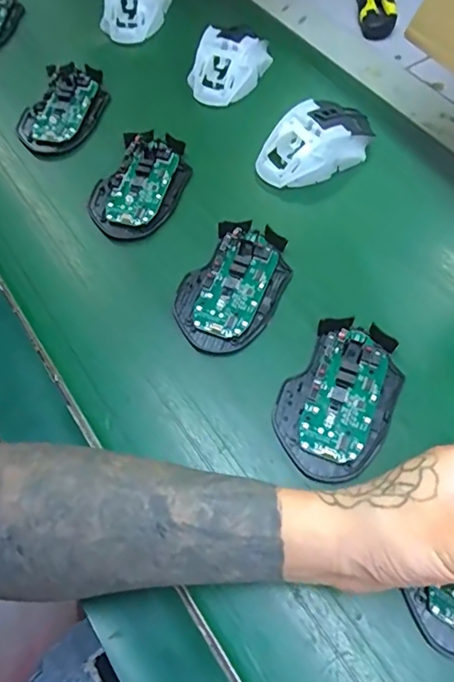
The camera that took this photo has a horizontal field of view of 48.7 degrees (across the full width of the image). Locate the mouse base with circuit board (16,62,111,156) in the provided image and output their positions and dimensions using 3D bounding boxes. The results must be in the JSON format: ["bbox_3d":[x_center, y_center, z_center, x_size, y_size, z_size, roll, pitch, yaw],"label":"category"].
[{"bbox_3d":[-0.162,-0.236,0.502,0.069,0.022,0.117,18,64,12],"label":"mouse base with circuit board"}]

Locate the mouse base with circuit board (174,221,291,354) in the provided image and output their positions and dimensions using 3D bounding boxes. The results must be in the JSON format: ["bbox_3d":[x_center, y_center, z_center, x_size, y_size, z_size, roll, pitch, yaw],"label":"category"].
[{"bbox_3d":[0.006,-0.044,0.395,0.073,0.016,0.114,28,66,16],"label":"mouse base with circuit board"}]

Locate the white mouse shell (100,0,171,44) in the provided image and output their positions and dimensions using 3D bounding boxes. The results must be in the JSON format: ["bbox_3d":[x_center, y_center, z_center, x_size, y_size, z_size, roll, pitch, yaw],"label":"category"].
[{"bbox_3d":[-0.107,-0.378,0.566,0.070,0.036,0.086,5,62,5],"label":"white mouse shell"}]

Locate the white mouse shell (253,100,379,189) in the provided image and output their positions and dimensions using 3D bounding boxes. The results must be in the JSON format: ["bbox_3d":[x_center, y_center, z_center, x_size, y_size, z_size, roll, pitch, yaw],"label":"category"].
[{"bbox_3d":[0.081,-0.182,0.456,0.115,0.035,0.064,-30,65,-13],"label":"white mouse shell"}]

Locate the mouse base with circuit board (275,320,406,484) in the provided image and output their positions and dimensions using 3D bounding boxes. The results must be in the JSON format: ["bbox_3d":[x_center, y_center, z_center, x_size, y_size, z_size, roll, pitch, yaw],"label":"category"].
[{"bbox_3d":[0.079,0.038,0.349,0.073,0.015,0.114,29,67,16],"label":"mouse base with circuit board"}]

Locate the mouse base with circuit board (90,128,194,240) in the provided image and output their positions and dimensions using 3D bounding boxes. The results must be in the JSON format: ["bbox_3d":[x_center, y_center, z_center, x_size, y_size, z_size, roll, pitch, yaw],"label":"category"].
[{"bbox_3d":[-0.075,-0.143,0.448,0.070,0.019,0.115,26,66,15],"label":"mouse base with circuit board"}]

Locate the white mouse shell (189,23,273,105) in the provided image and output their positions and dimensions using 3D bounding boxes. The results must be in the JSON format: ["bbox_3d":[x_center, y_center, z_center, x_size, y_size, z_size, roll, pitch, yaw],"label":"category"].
[{"bbox_3d":[0.001,-0.287,0.515,0.066,0.035,0.102,27,66,16],"label":"white mouse shell"}]

